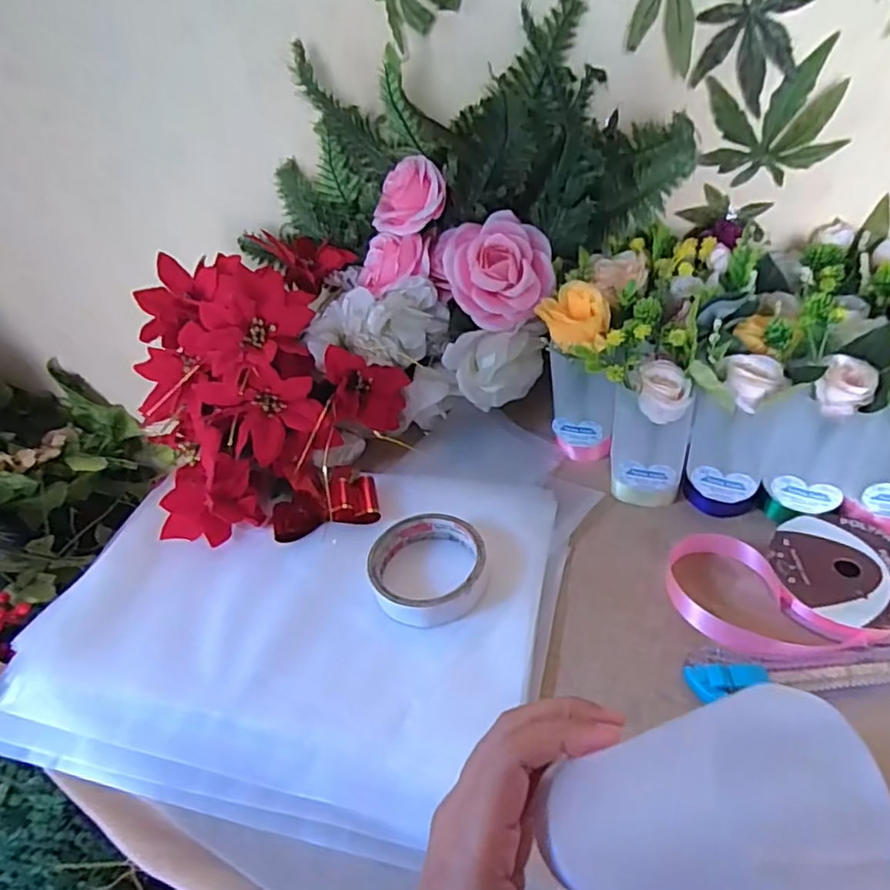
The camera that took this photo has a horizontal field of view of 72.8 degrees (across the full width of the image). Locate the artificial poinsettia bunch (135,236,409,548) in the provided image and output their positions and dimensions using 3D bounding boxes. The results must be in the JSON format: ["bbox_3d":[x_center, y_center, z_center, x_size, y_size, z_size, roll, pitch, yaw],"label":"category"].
[{"bbox_3d":[-0.155,-0.066,0.543,0.235,0.150,0.255,-10,39,-3],"label":"artificial poinsettia bunch"}]

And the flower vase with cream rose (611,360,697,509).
[{"bbox_3d":[0.160,-0.005,0.474,0.056,0.113,0.041,10,42,21],"label":"flower vase with cream rose"}]

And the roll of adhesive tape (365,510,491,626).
[{"bbox_3d":[-0.012,0.090,0.448,0.084,0.023,0.090,-4,40,3],"label":"roll of adhesive tape"}]

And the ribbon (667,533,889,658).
[{"bbox_3d":[0.214,0.111,0.398,0.140,0.031,0.069,26,50,32],"label":"ribbon"}]

